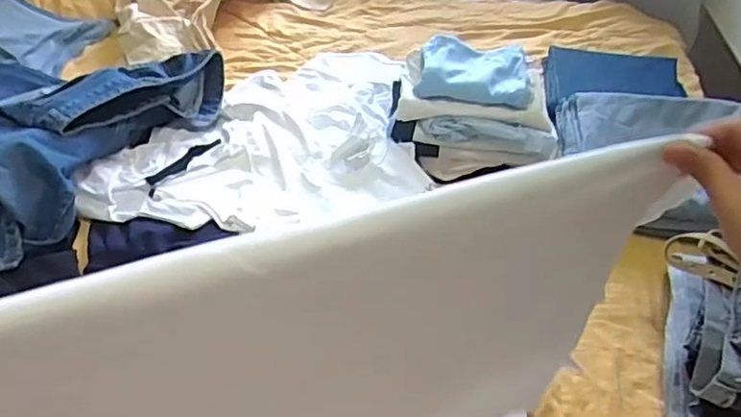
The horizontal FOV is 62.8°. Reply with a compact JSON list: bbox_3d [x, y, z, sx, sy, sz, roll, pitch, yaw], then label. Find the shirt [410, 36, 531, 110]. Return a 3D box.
[{"bbox_3d":[0.173,-0.232,1.011,0.178,0.037,0.152,6,42,2],"label":"shirt"}]

